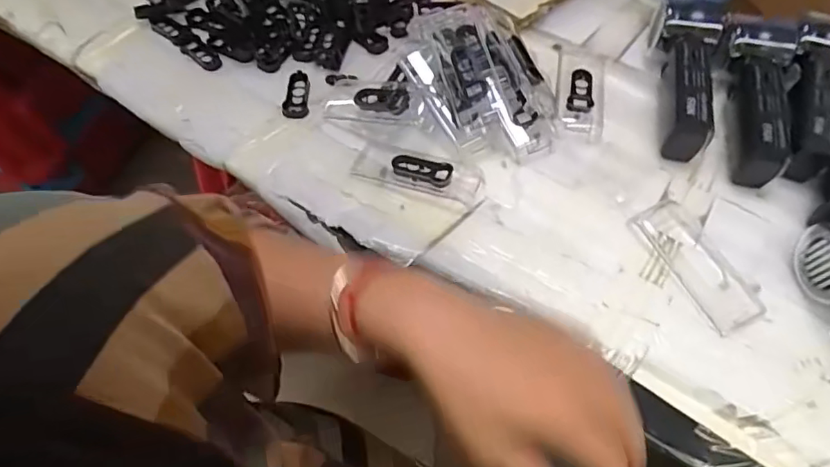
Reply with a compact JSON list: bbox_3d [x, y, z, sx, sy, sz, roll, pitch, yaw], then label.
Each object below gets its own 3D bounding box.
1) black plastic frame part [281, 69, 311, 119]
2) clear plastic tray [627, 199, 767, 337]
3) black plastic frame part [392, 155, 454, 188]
[{"bbox_3d":[-0.108,-0.128,0.471,0.022,0.011,0.053,-3,63,-1],"label":"black plastic frame part"},{"bbox_3d":[0.212,0.023,0.392,0.046,0.007,0.106,-25,66,-12],"label":"clear plastic tray"},{"bbox_3d":[0.005,-0.051,0.424,0.051,0.008,0.021,16,64,8],"label":"black plastic frame part"}]

